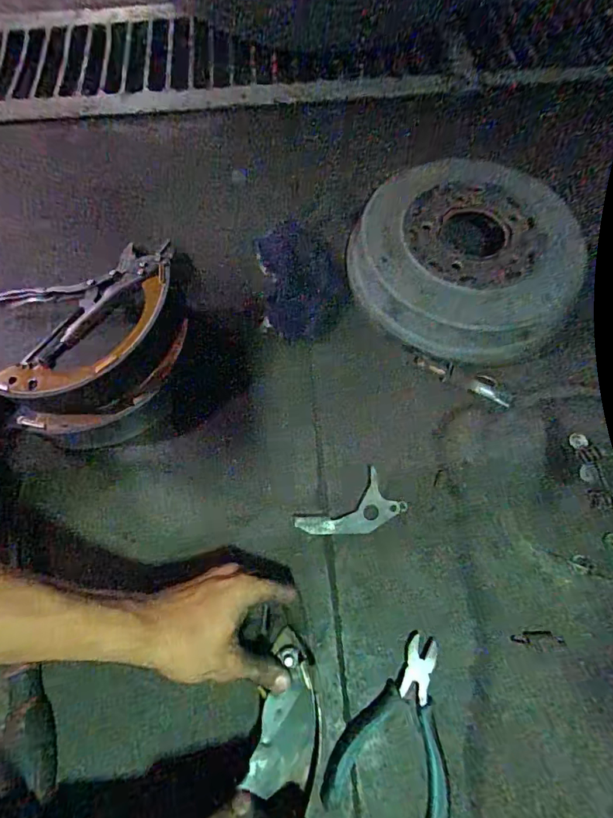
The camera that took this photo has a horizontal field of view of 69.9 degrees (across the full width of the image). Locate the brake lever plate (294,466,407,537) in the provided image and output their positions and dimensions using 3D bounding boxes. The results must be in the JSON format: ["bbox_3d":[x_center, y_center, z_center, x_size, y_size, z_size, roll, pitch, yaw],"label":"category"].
[{"bbox_3d":[0.046,0.109,0.452,0.103,0.004,0.053,-32,83,-10],"label":"brake lever plate"}]

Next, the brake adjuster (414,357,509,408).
[{"bbox_3d":[0.179,-0.035,0.507,0.111,0.011,0.023,21,69,11],"label":"brake adjuster"}]

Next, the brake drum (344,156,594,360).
[{"bbox_3d":[0.193,-0.189,0.528,0.259,0.072,0.260,27,71,13],"label":"brake drum"}]

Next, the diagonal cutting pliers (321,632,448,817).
[{"bbox_3d":[0.081,0.274,0.377,0.097,0.016,0.144,18,69,10],"label":"diagonal cutting pliers"}]

